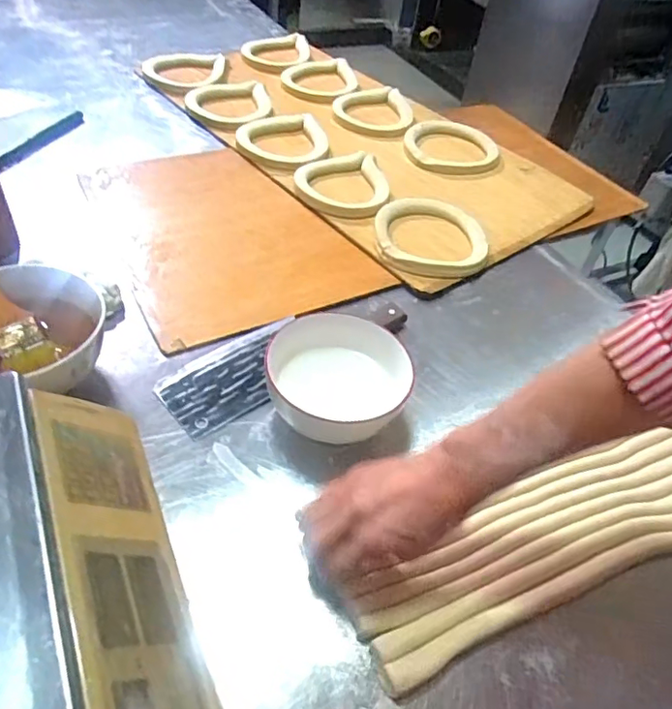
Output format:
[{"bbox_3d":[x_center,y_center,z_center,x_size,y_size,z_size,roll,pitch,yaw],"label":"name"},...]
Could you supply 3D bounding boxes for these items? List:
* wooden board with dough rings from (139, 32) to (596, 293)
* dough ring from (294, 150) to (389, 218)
[{"bbox_3d":[0.017,-0.400,0.972,0.406,0.027,0.782,-28,54,-29],"label":"wooden board with dough rings"},{"bbox_3d":[0.009,-0.255,0.833,0.136,0.016,0.160,-1,45,-6],"label":"dough ring"}]

